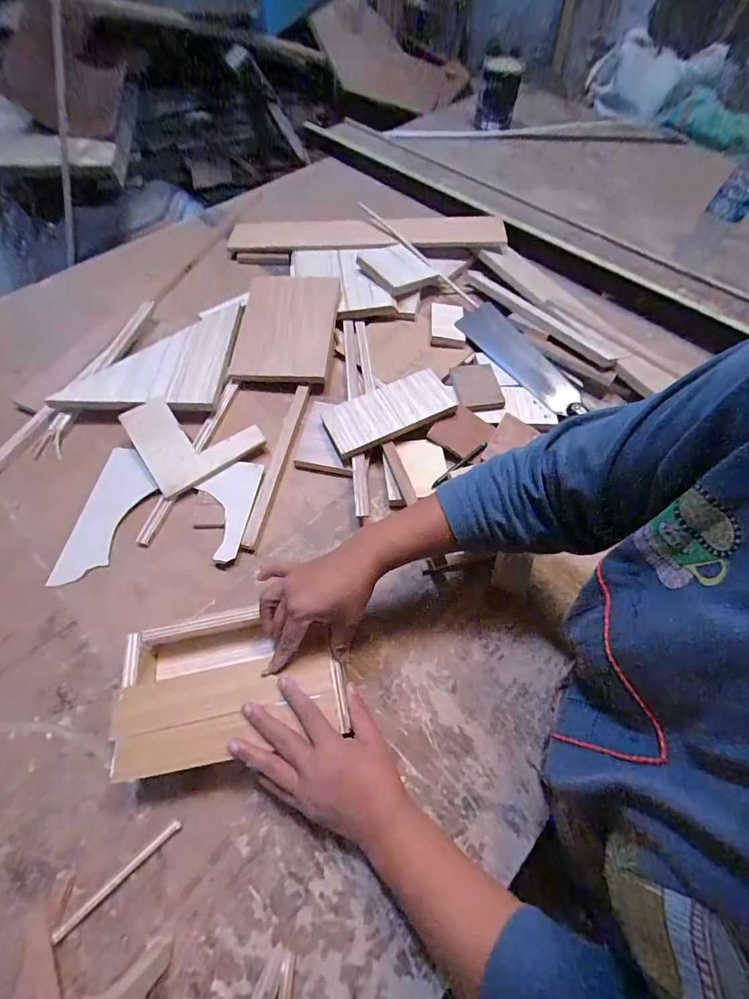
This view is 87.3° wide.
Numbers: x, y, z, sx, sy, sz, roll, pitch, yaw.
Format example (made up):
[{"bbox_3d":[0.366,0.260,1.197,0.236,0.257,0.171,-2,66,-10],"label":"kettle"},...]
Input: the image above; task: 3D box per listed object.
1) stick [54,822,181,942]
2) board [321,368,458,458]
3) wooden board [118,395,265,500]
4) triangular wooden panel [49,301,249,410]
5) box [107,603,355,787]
[{"bbox_3d":[-0.232,0.345,0.358,0.114,0.004,0.008,-37,66,-21],"label":"stick"},{"bbox_3d":[0.024,-0.139,0.596,0.198,0.017,0.098,-25,64,-7],"label":"board"},{"bbox_3d":[-0.272,-0.102,0.584,0.157,0.012,0.156,-34,78,-12],"label":"wooden board"},{"bbox_3d":[-0.366,-0.248,0.660,0.237,0.024,0.254,4,59,-4],"label":"triangular wooden panel"},{"bbox_3d":[-0.146,0.188,0.413,0.215,0.046,0.134,-10,60,-7],"label":"box"}]

